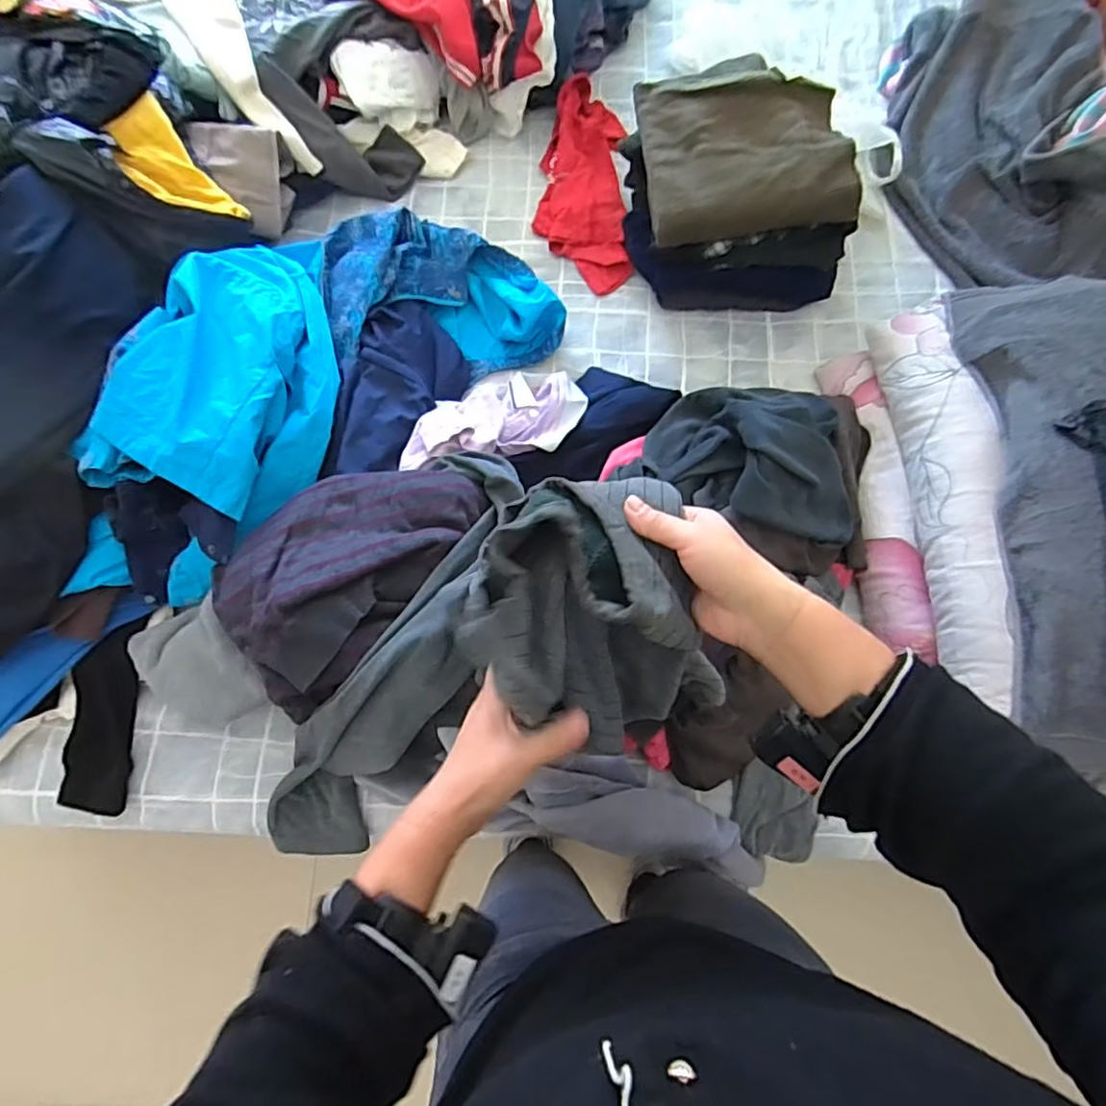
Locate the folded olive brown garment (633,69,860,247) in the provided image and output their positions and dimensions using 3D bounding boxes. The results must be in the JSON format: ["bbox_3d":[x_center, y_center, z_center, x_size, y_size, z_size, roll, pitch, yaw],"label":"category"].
[{"bbox_3d":[0.292,-0.632,0.962,0.301,0.082,0.271,-9,73,-3],"label":"folded olive brown garment"}]

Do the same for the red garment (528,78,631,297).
[{"bbox_3d":[0.053,-0.679,1.137,0.168,0.068,0.417,-1,73,0],"label":"red garment"}]

